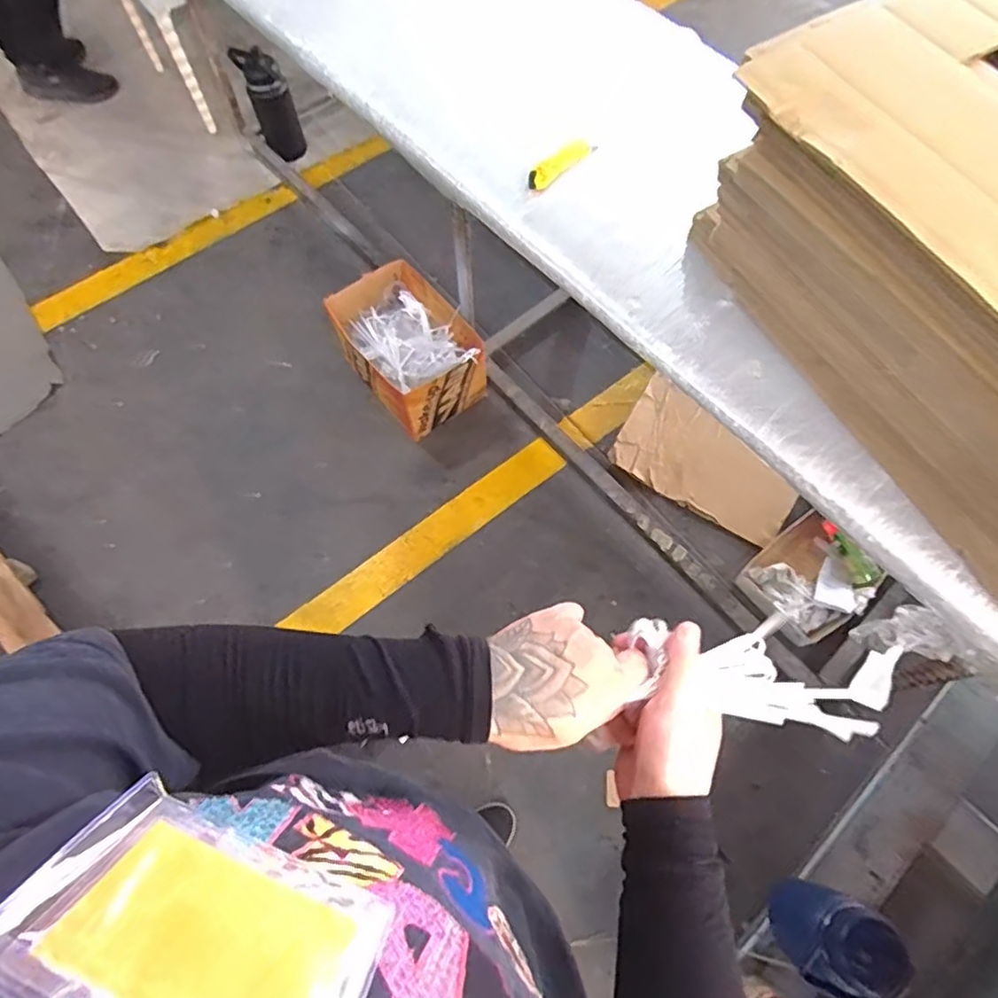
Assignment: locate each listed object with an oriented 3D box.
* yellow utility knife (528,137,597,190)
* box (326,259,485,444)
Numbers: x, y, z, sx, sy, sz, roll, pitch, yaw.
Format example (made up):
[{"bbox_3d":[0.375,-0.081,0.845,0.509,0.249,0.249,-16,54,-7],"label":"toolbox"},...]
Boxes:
[{"bbox_3d":[0.100,-0.562,1.019,0.139,0.017,0.041,-41,71,-17],"label":"yellow utility knife"},{"bbox_3d":[-0.238,-0.394,1.658,0.280,0.230,0.403,-35,69,-14],"label":"box"}]

